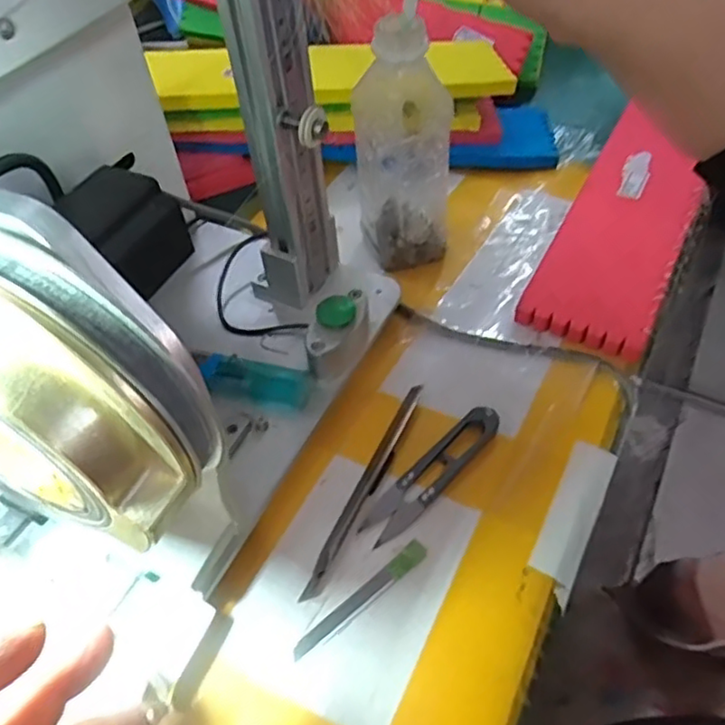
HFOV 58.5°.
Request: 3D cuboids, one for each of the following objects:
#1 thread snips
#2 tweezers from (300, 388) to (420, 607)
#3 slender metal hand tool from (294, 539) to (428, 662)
[{"bbox_3d":[0.039,0.059,0.354,0.022,0.009,0.100,35,61,28],"label":"thread snips"},{"bbox_3d":[0.003,0.066,0.353,0.011,0.004,0.136,19,54,19],"label":"tweezers"},{"bbox_3d":[0.000,0.114,0.313,0.080,0.004,0.010,-35,57,-23],"label":"slender metal hand tool"}]

